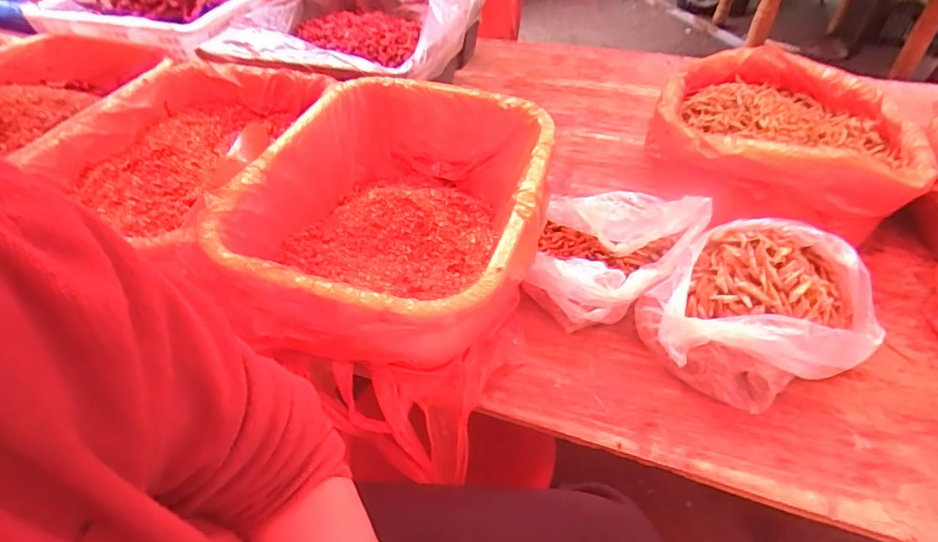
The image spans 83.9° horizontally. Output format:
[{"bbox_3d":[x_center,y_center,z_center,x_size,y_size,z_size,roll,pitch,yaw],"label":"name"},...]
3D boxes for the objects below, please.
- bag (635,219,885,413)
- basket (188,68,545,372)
[{"bbox_3d":[0.297,0.040,0.549,0.240,0.080,0.175,-17,46,-14],"label":"bag"},{"bbox_3d":[-0.074,-0.065,0.616,0.306,0.141,0.388,9,46,12],"label":"basket"}]

